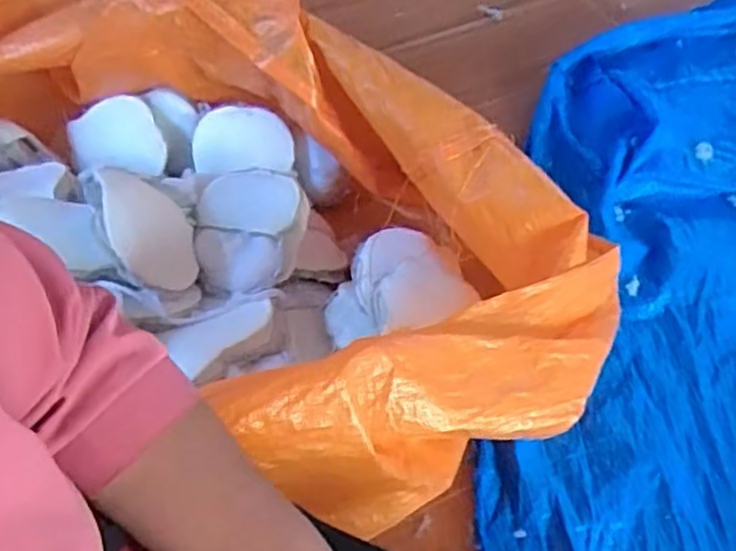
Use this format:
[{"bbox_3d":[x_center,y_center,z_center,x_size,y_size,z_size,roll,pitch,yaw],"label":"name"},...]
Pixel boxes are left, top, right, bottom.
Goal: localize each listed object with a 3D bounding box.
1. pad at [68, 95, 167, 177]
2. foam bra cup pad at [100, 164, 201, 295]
[{"bbox_3d":[-0.371,-0.210,1.061,0.149,0.113,0.040,5,21,12],"label":"pad"},{"bbox_3d":[-0.263,-0.060,0.853,0.128,0.028,0.155,14,51,-45],"label":"foam bra cup pad"}]

